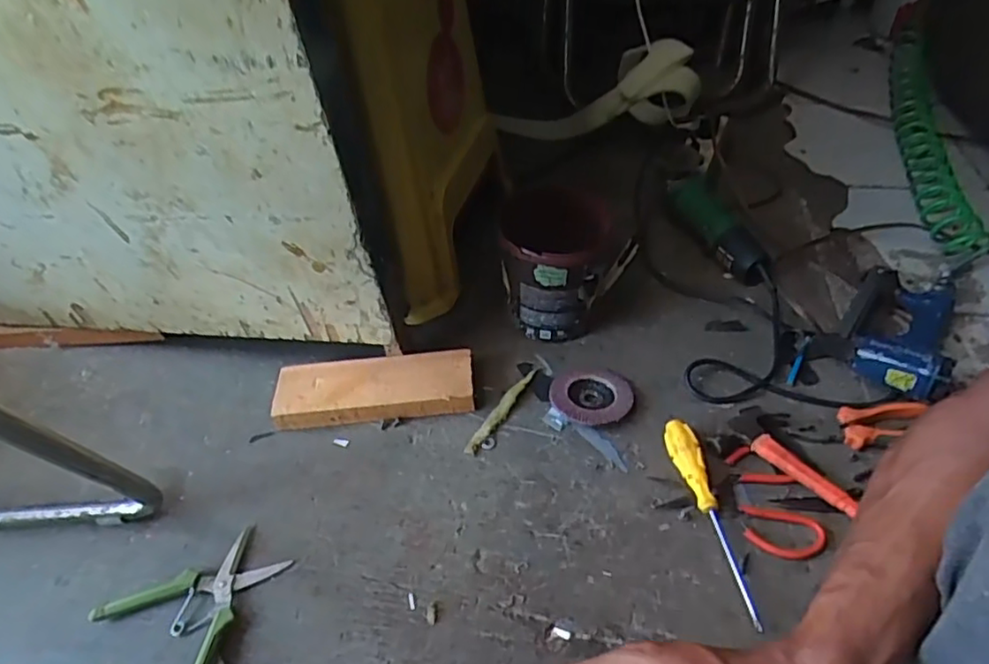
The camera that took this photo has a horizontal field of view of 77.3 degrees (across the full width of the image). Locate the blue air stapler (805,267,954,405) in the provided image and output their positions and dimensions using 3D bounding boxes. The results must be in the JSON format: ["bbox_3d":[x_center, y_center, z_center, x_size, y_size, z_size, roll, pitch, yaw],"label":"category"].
[{"bbox_3d":[0.507,-0.010,0.769,0.190,0.054,0.141,-36,53,-27],"label":"blue air stapler"}]

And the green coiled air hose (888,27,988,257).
[{"bbox_3d":[0.736,-0.347,1.062,0.070,0.071,0.656,10,48,14],"label":"green coiled air hose"}]

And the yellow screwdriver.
[{"bbox_3d":[0.225,0.181,0.628,0.028,0.027,0.217,-12,46,-7],"label":"yellow screwdriver"}]

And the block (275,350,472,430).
[{"bbox_3d":[-0.145,0.070,0.759,0.233,0.038,0.081,-6,46,-1],"label":"block"}]

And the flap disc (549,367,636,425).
[{"bbox_3d":[0.117,0.073,0.742,0.096,0.020,0.093,-2,46,3],"label":"flap disc"}]

